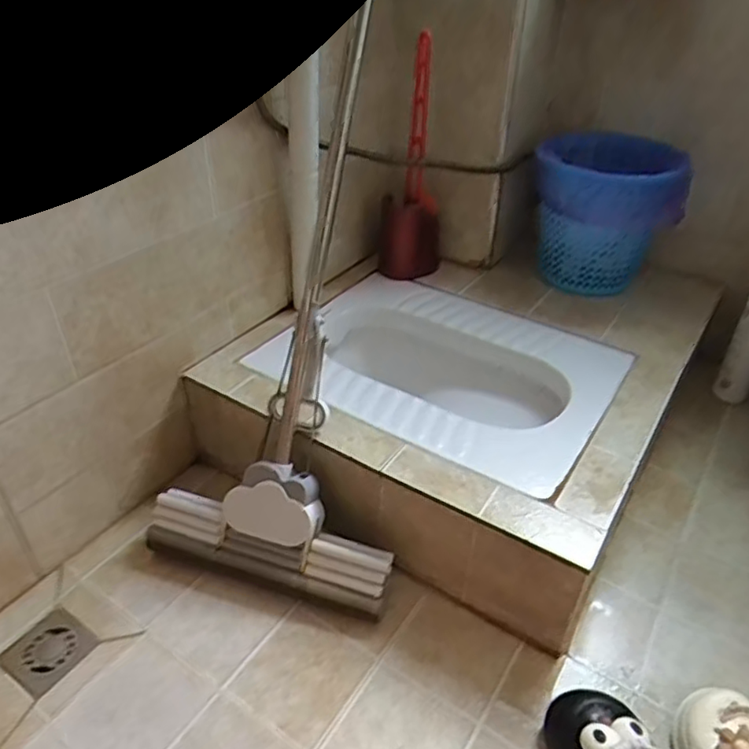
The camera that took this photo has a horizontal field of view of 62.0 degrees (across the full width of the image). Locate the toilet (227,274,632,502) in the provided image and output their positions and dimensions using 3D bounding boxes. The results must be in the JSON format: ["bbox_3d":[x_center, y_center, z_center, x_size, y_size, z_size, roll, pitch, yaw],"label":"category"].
[{"bbox_3d":[0.107,0.021,1.122,0.580,0.159,0.431,24,41,28],"label":"toilet"}]

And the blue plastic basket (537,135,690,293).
[{"bbox_3d":[0.473,-0.336,1.291,0.281,0.243,0.280,18,39,21],"label":"blue plastic basket"}]

